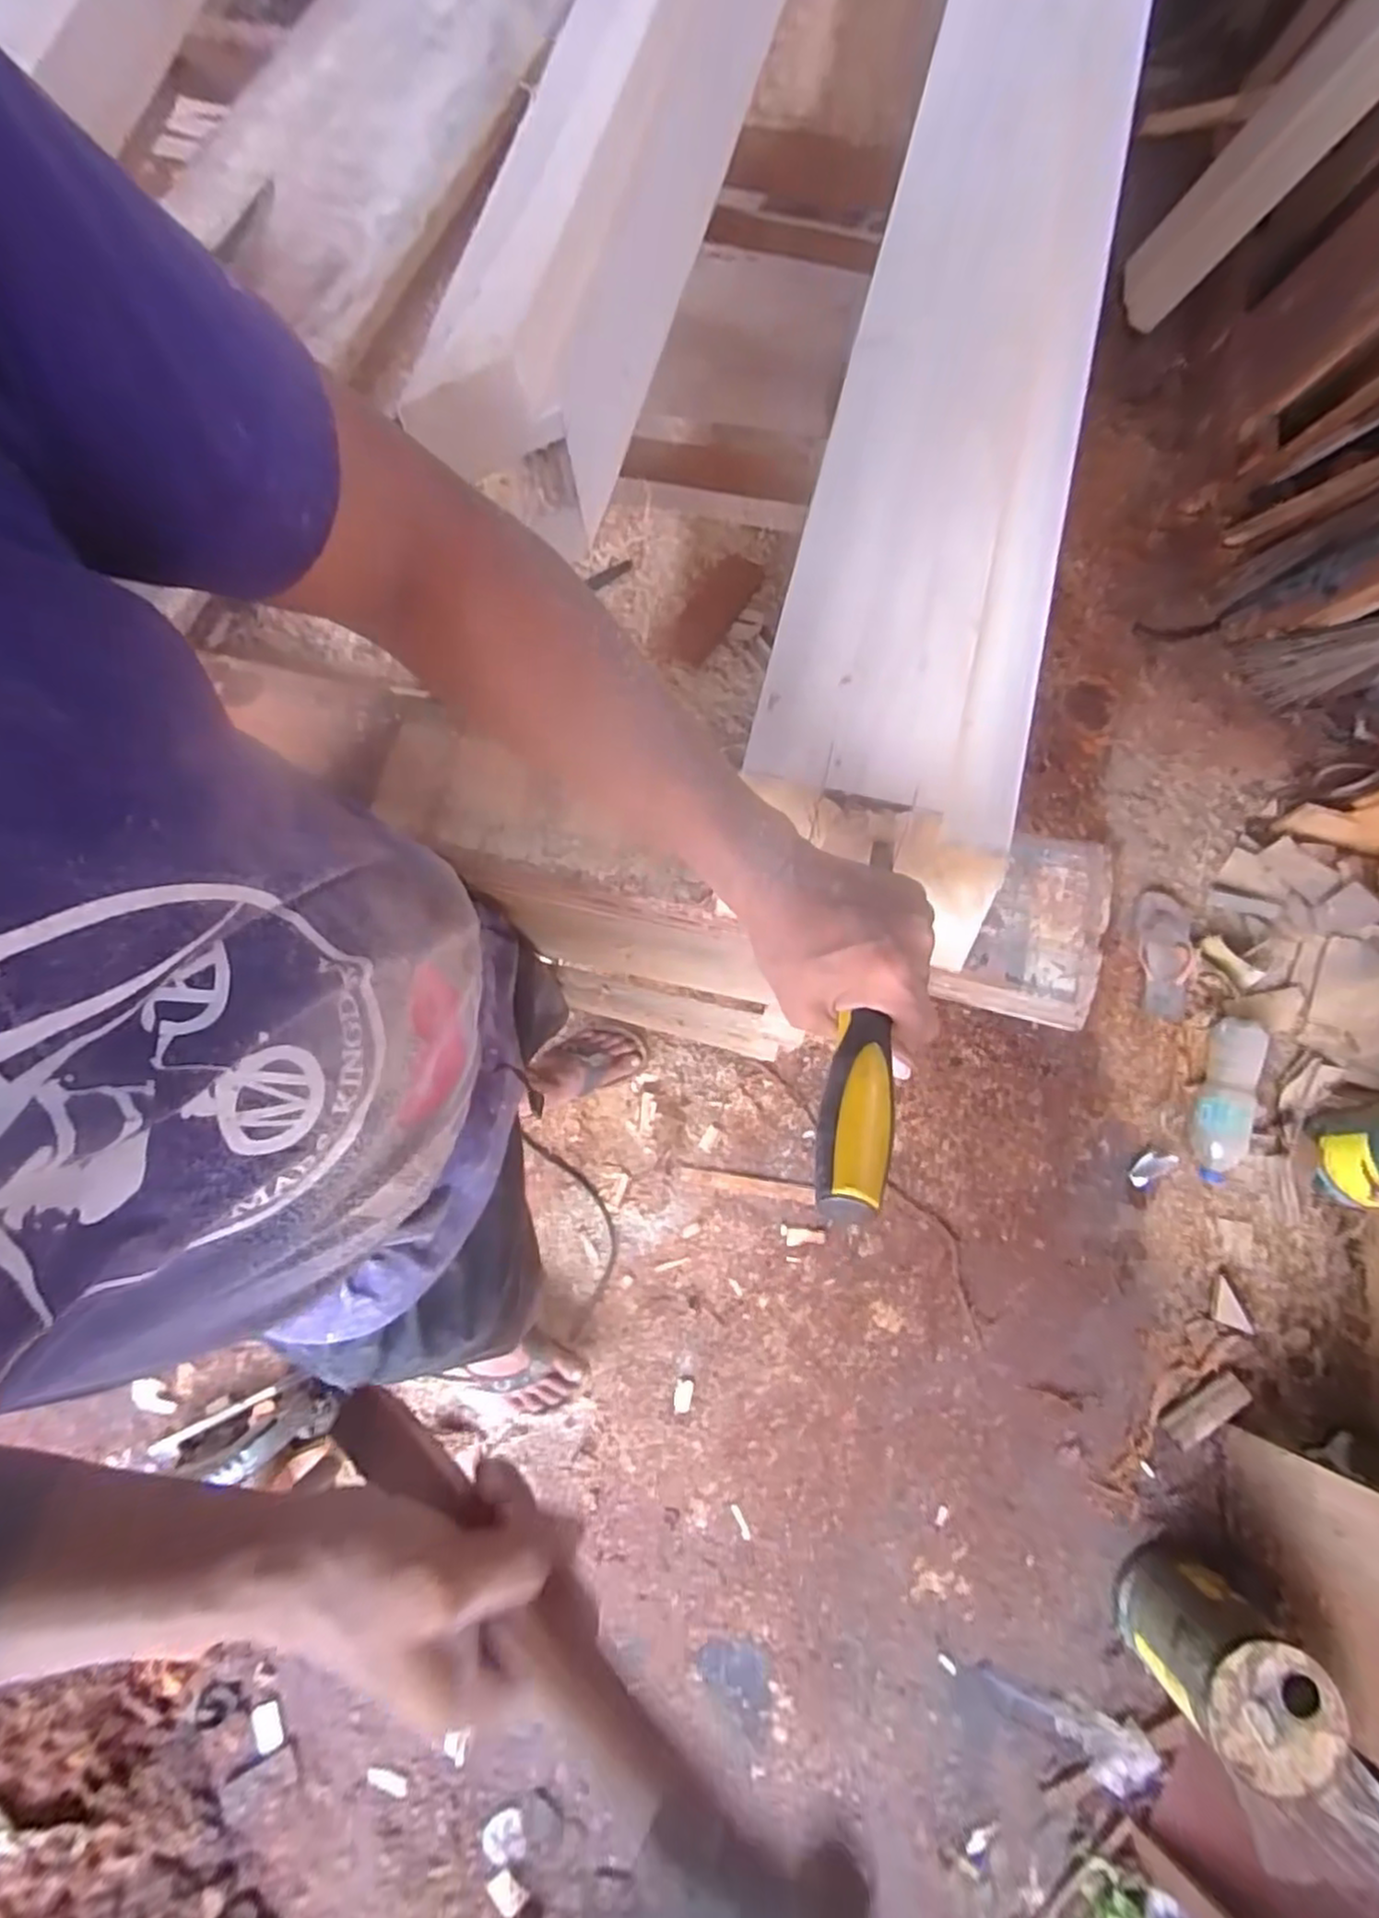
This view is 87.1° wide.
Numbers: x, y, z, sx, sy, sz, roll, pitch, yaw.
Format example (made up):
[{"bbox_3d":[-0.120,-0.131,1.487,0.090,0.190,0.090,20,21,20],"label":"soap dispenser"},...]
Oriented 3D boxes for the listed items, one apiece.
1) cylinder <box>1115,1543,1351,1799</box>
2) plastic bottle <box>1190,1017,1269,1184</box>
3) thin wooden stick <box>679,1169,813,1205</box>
[{"bbox_3d":[0.727,0.963,0.999,0.162,0.232,0.173,0,78,-1],"label":"cylinder"},{"bbox_3d":[0.910,0.240,1.235,0.078,0.092,0.275,6,98,0],"label":"plastic bottle"},{"bbox_3d":[0.100,0.382,1.221,0.228,0.014,0.028,9,78,1],"label":"thin wooden stick"}]

